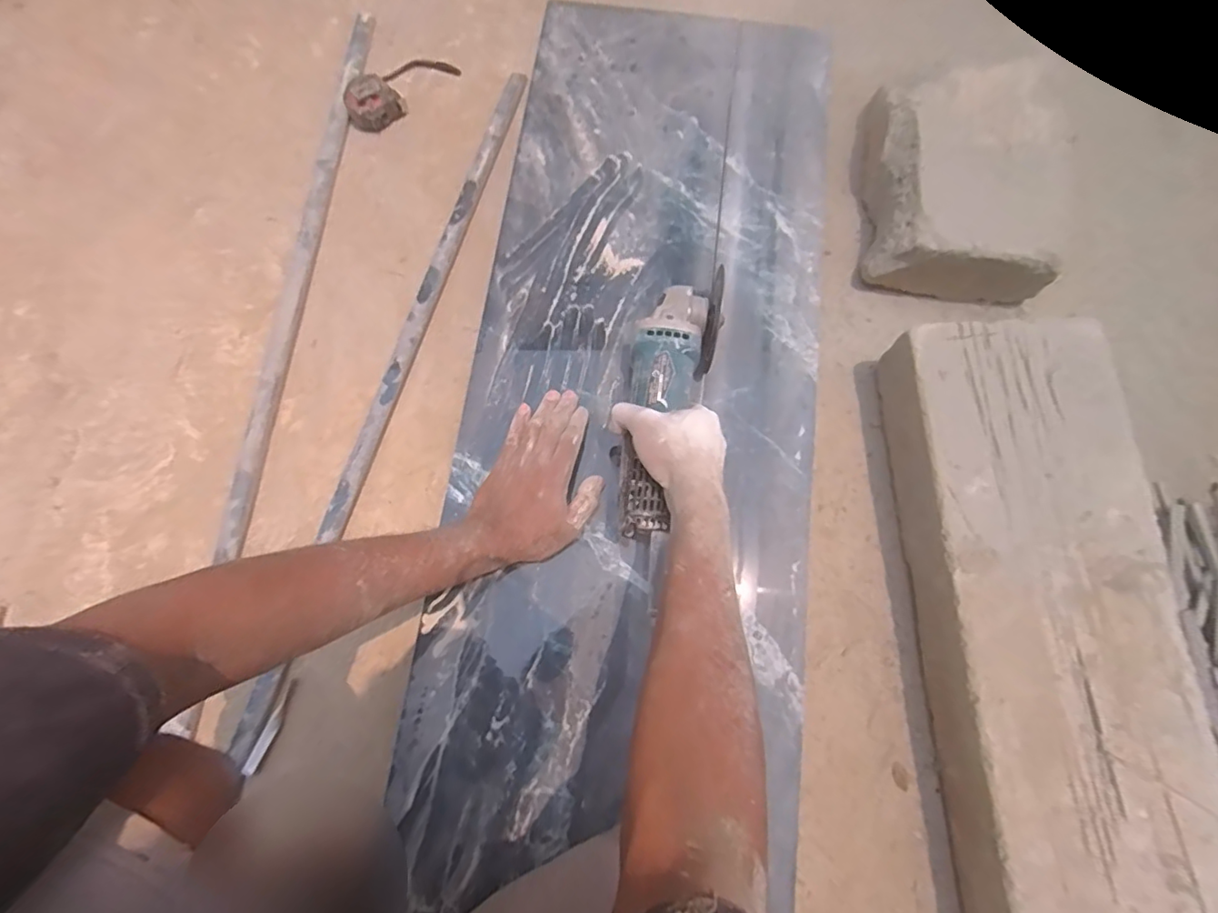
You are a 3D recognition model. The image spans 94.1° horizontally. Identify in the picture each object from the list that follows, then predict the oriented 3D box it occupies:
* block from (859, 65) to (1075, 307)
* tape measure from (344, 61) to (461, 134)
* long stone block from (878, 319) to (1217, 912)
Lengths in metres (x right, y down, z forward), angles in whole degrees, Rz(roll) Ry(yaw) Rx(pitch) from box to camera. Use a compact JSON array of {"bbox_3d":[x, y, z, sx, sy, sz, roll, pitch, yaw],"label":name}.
[{"bbox_3d":[0.426,-0.334,0.696,0.193,0.105,0.278,6,76,3],"label":"block"},{"bbox_3d":[-0.297,-0.522,0.808,0.087,0.045,0.161,33,66,9],"label":"tape measure"},{"bbox_3d":[0.429,0.157,0.577,0.204,0.107,0.592,-3,76,1],"label":"long stone block"}]

